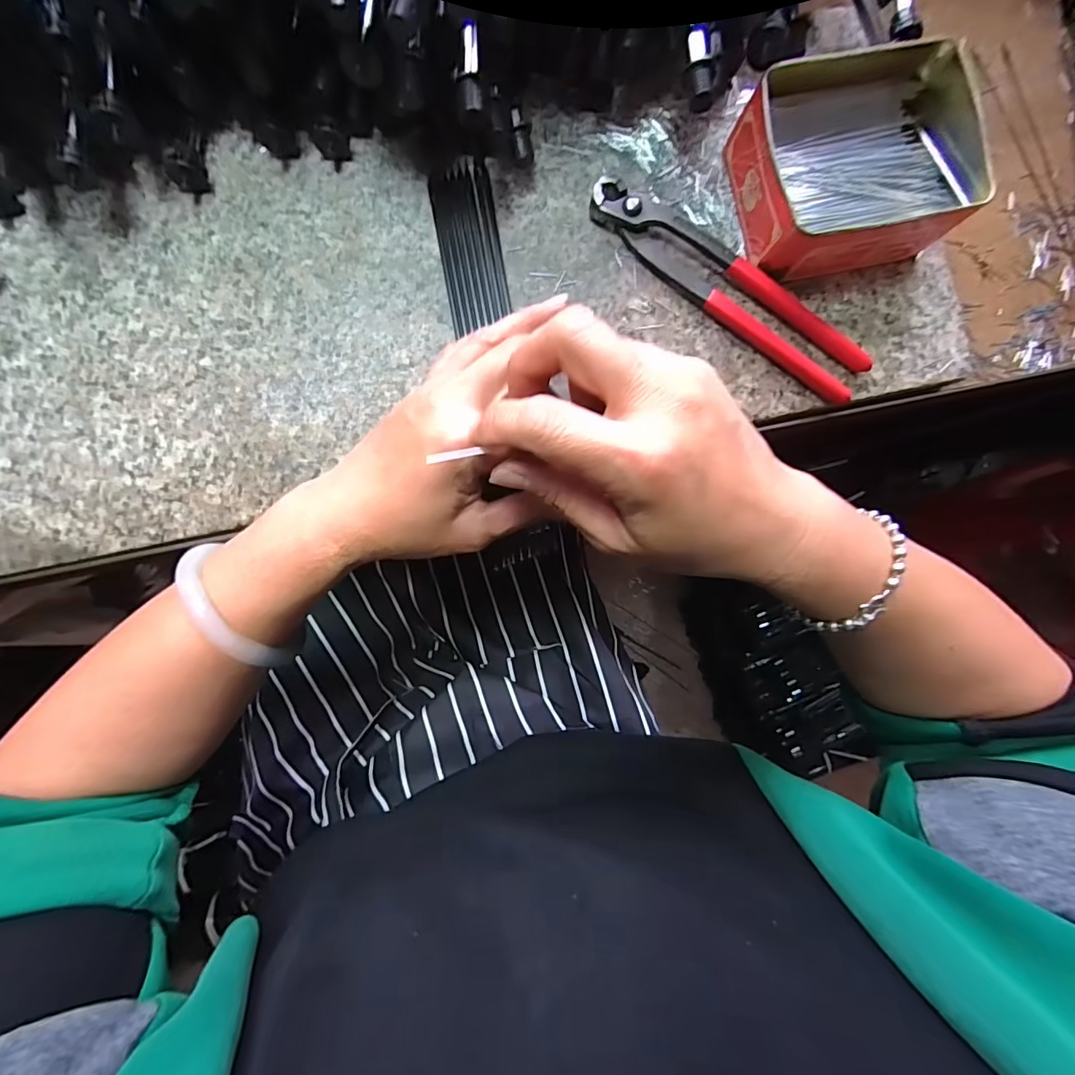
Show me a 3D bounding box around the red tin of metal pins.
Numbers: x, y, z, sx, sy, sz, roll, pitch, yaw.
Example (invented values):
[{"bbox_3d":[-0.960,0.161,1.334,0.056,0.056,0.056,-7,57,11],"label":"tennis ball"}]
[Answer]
[{"bbox_3d":[0.179,-0.217,0.281,0.120,0.056,0.107,-14,89,-6],"label":"red tin of metal pins"}]

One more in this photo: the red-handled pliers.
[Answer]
[{"bbox_3d":[0.115,-0.153,0.297,0.194,0.017,0.034,35,85,-3],"label":"red-handled pliers"}]

